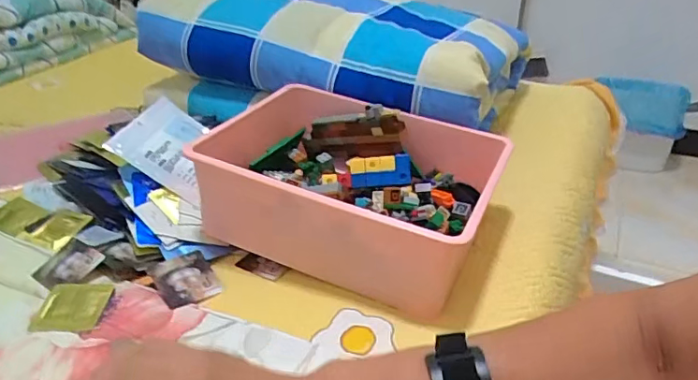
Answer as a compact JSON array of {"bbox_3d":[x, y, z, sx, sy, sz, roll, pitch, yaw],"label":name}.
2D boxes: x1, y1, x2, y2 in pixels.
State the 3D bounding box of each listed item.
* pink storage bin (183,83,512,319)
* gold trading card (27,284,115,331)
[{"bbox_3d":[0.012,-0.004,0.624,0.302,0.128,0.242,13,32,21],"label":"pink storage bin"},{"bbox_3d":[-0.277,0.114,0.538,0.066,0.010,0.063,0,29,-1],"label":"gold trading card"}]

